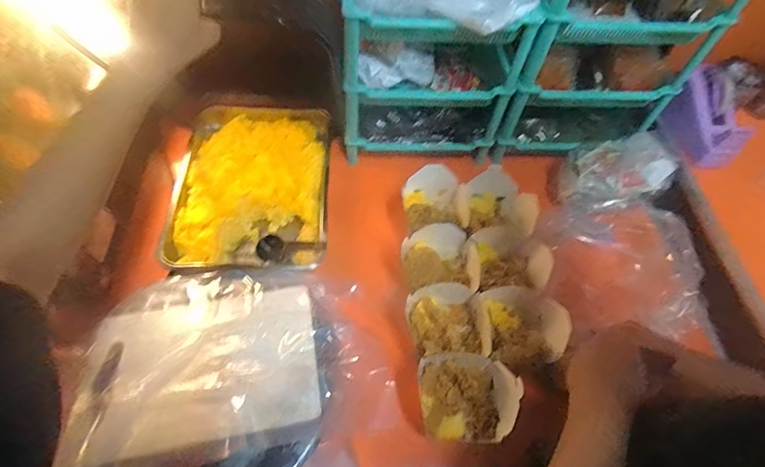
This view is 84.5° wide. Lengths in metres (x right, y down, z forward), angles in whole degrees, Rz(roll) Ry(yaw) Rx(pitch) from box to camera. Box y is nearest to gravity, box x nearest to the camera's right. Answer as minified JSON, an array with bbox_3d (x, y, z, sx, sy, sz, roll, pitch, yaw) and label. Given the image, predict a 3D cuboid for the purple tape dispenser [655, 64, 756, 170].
[{"bbox_3d":[0.617,-0.219,0.804,0.099,0.106,0.160,-9,59,-10],"label":"purple tape dispenser"}]

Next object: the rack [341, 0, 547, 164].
[{"bbox_3d":[0.083,-0.318,0.785,0.297,0.314,0.214,2,58,-4],"label":"rack"}]

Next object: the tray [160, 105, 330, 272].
[{"bbox_3d":[-0.250,-0.097,0.824,0.281,0.053,0.395,0,58,-5],"label":"tray"}]

